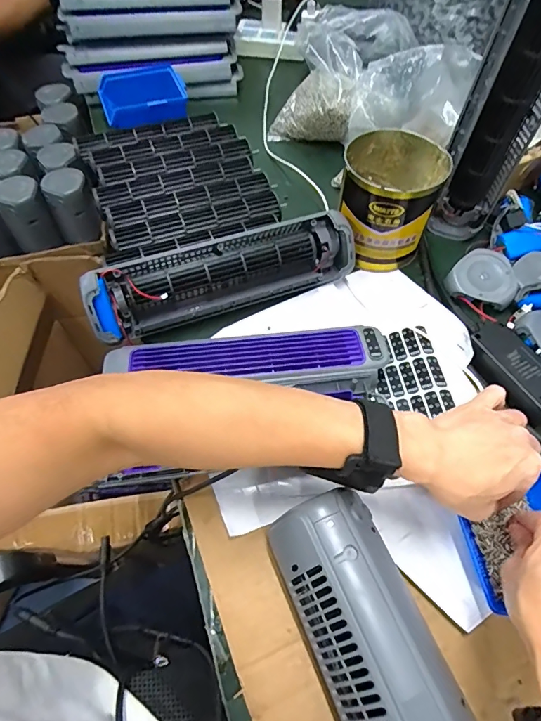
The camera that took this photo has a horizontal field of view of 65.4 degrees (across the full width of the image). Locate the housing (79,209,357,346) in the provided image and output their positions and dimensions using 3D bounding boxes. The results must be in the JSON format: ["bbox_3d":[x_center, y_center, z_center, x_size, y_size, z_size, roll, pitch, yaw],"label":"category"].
[{"bbox_3d":[-0.054,-0.102,0.491,0.303,0.071,0.078,-19,62,-11],"label":"housing"}]

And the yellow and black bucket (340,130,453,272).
[{"bbox_3d":[0.144,-0.201,0.529,0.110,0.110,0.123,18,60,9],"label":"yellow and black bucket"}]

